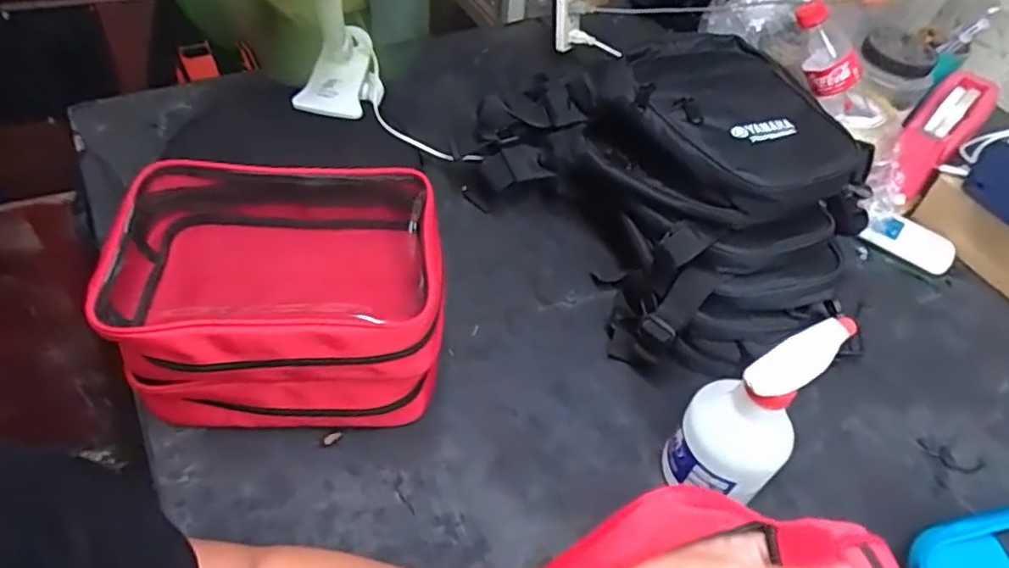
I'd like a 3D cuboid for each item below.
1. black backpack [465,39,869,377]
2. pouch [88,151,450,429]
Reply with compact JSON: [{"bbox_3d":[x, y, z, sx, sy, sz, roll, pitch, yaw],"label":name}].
[{"bbox_3d":[0.164,-0.110,0.665,0.252,0.185,0.362,-25,56,-25],"label":"black backpack"},{"bbox_3d":[-0.179,0.013,0.542,0.247,0.152,0.175,-2,49,-8],"label":"pouch"}]

